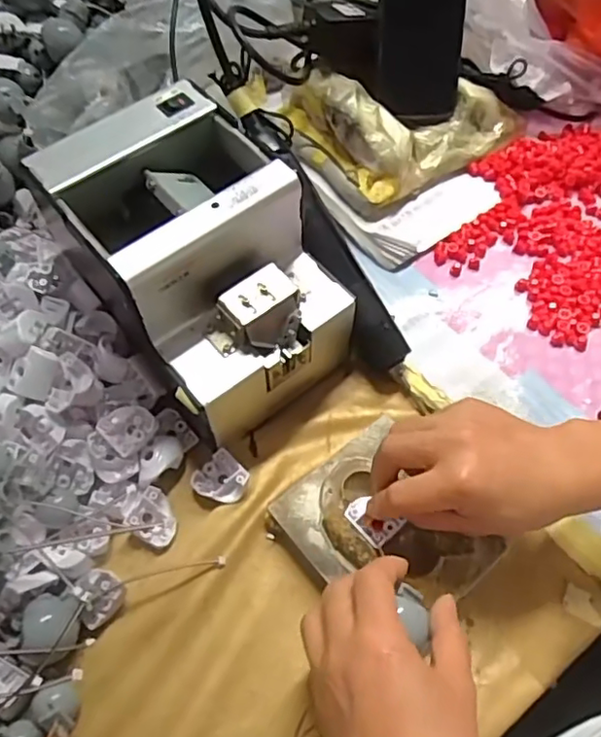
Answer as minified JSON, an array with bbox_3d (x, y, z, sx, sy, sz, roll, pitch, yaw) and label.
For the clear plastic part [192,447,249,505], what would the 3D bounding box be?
[{"bbox_3d":[-0.053,0.075,0.415,0.032,0.013,0.032,39,68,20],"label":"clear plastic part"}]

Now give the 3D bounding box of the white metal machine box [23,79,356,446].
[{"bbox_3d":[-0.065,-0.067,0.423,0.129,0.139,0.193,-32,65,-16],"label":"white metal machine box"}]

